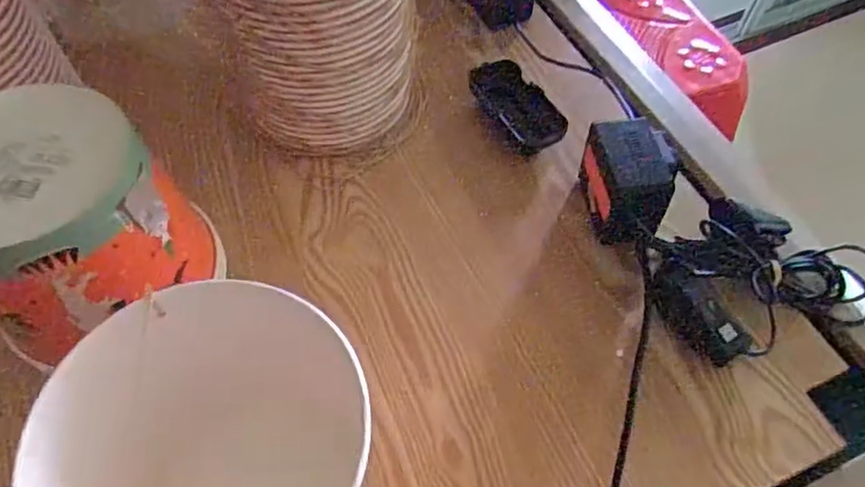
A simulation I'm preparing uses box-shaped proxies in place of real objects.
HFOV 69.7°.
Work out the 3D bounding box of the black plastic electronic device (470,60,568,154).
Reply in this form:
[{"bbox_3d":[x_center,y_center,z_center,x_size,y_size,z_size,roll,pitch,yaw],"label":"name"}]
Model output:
[{"bbox_3d":[0.078,-0.130,0.580,0.045,0.026,0.106,-28,61,-16],"label":"black plastic electronic device"}]

